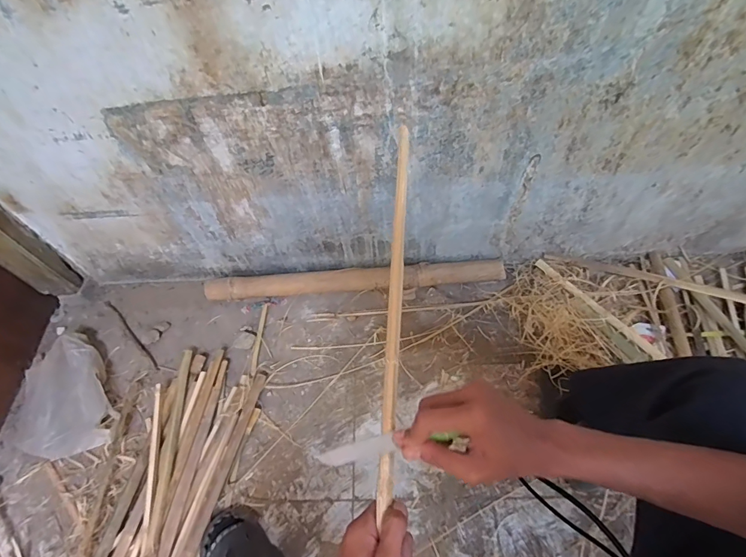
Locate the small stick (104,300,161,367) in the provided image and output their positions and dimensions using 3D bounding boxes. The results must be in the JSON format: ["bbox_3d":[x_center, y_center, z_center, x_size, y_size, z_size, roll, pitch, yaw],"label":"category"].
[{"bbox_3d":[-0.699,0.151,1.141,0.317,0.010,0.017,36,67,25],"label":"small stick"}]

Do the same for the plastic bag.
[{"bbox_3d":[-0.799,0.311,1.003,0.243,0.078,0.323,-25,58,-11],"label":"plastic bag"}]

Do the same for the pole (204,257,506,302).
[{"bbox_3d":[-0.054,0.004,1.137,0.844,0.065,0.074,-4,57,2],"label":"pole"}]

